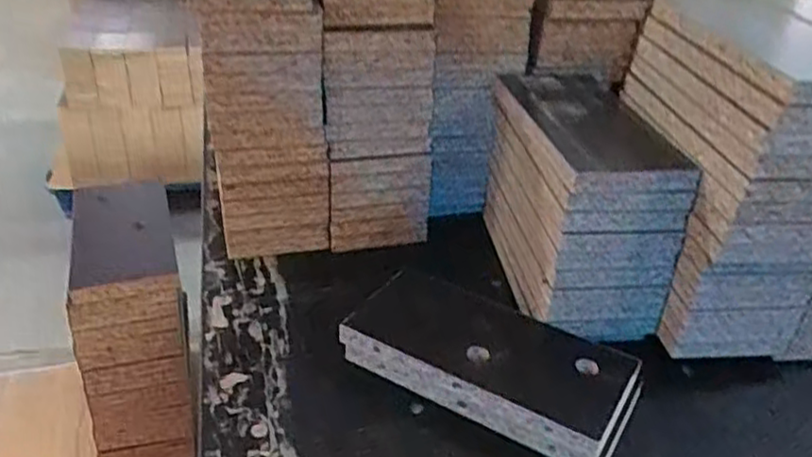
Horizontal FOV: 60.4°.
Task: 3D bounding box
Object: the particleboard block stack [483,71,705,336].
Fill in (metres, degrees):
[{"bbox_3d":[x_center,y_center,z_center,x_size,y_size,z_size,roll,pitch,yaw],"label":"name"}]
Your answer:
[{"bbox_3d":[0.140,-0.027,0.587,0.103,0.145,0.217,0,31,-8],"label":"particleboard block stack"}]

